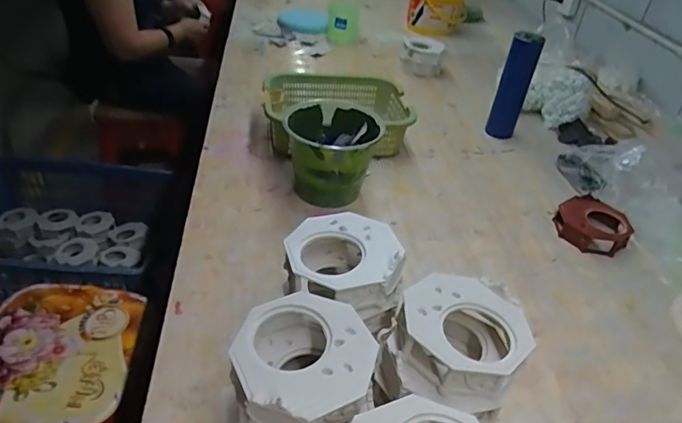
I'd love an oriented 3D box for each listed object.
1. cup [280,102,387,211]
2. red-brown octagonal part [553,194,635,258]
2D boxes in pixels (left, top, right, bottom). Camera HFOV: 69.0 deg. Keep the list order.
[{"bbox_3d":[-0.016,-0.096,0.859,0.152,0.138,0.162,4,38,-3],"label":"cup"},{"bbox_3d":[0.437,0.021,0.860,0.118,0.039,0.108,32,44,29],"label":"red-brown octagonal part"}]

